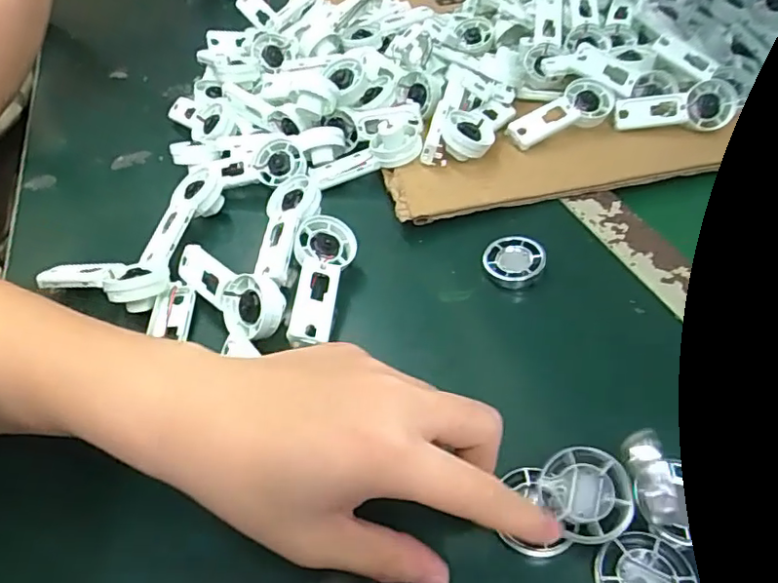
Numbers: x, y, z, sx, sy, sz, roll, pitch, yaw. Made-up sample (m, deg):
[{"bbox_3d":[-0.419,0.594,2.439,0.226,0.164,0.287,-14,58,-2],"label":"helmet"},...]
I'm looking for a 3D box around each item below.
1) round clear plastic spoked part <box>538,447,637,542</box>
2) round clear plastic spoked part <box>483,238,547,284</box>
[{"bbox_3d":[0.085,0.087,0.245,0.036,0.005,0.038,-13,56,20],"label":"round clear plastic spoked part"},{"bbox_3d":[0.082,-0.020,0.375,0.038,0.009,0.038,-9,54,12],"label":"round clear plastic spoked part"}]

